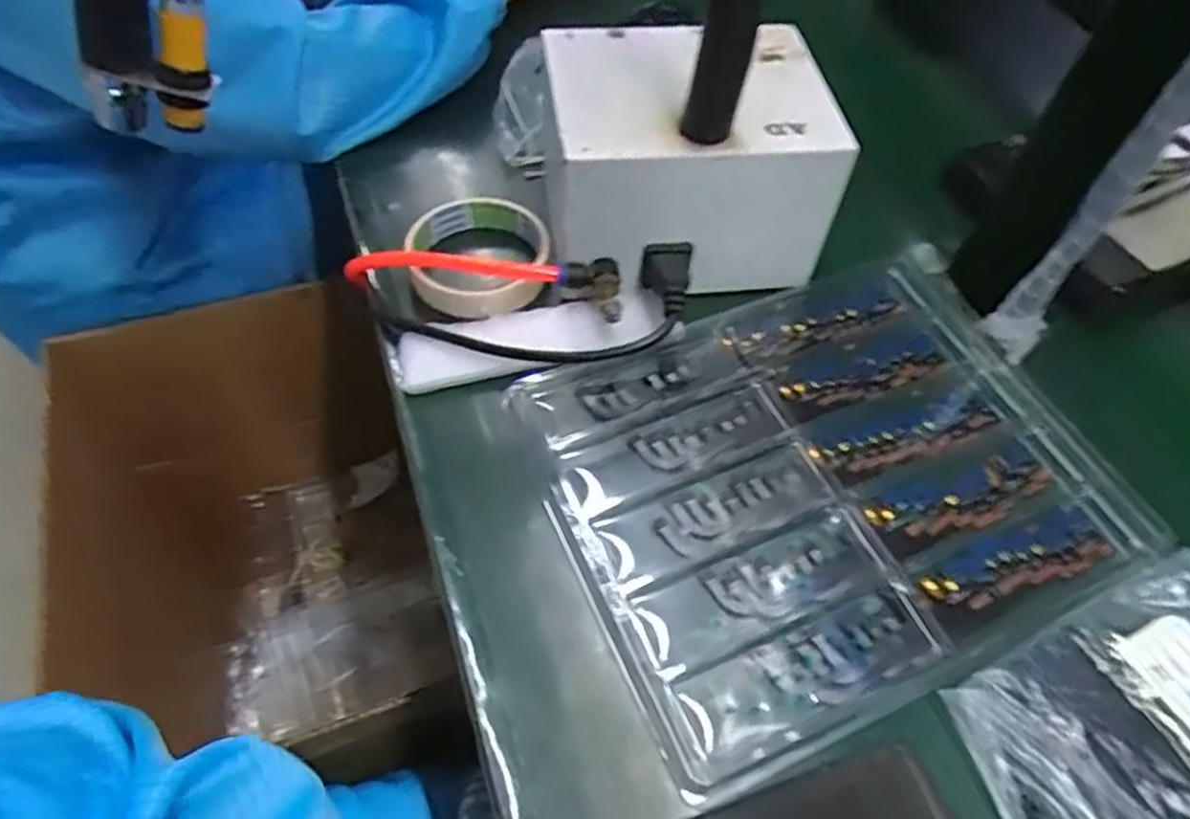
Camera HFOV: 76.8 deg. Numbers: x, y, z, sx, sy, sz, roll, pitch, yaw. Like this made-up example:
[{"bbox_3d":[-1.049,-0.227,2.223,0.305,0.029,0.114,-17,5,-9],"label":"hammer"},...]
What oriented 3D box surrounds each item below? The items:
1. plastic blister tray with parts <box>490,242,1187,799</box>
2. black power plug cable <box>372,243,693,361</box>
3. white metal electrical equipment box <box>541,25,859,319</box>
[{"bbox_3d":[0.124,0.027,0.387,0.286,0.014,0.217,-18,58,-17],"label":"plastic blister tray with parts"},{"bbox_3d":[-0.028,-0.054,0.415,0.180,0.036,0.069,-8,56,-10],"label":"black power plug cable"},{"bbox_3d":[0.051,-0.150,0.448,0.154,0.099,0.133,-4,55,-7],"label":"white metal electrical equipment box"}]

